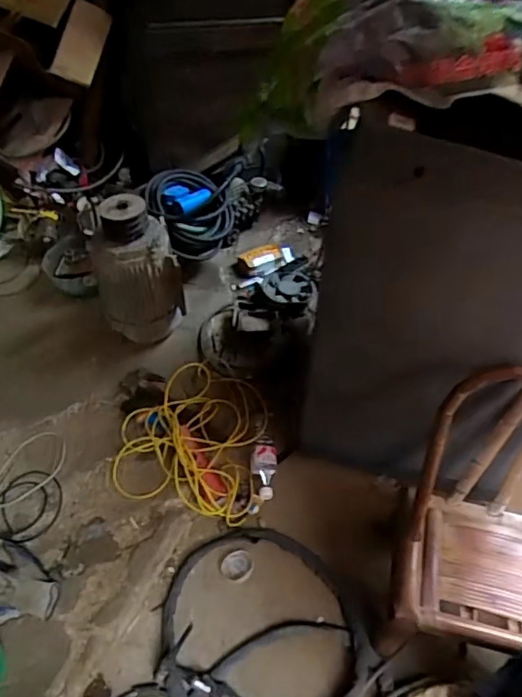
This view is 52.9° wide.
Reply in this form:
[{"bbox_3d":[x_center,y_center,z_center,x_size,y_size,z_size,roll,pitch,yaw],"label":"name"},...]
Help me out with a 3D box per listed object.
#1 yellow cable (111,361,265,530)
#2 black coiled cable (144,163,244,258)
[{"bbox_3d":[-0.161,0.212,1.296,0.318,0.222,0.358,8,48,9],"label":"yellow cable"},{"bbox_3d":[-0.169,-0.370,1.420,0.260,0.245,0.088,-27,52,-21],"label":"black coiled cable"}]

